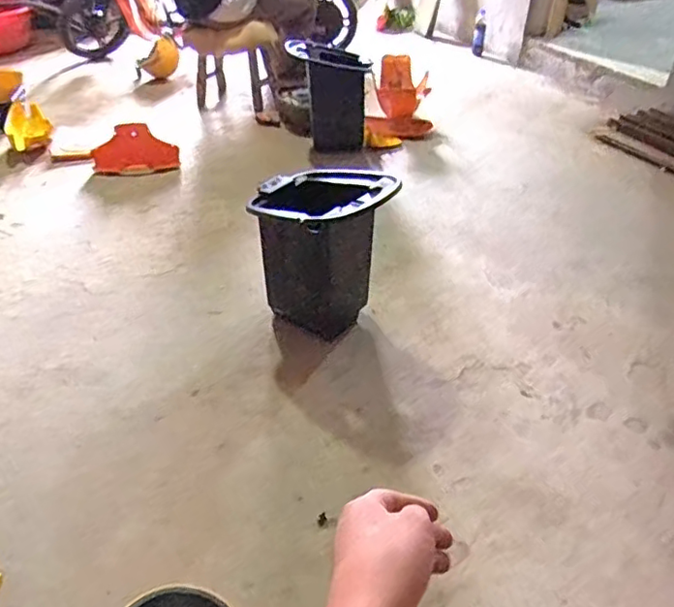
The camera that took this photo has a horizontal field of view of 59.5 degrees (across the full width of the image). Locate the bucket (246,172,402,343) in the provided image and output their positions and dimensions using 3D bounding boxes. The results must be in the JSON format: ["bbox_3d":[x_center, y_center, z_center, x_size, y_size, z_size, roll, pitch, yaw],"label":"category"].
[{"bbox_3d":[-0.041,-0.123,1.297,0.268,0.306,0.230,25,45,26],"label":"bucket"}]

